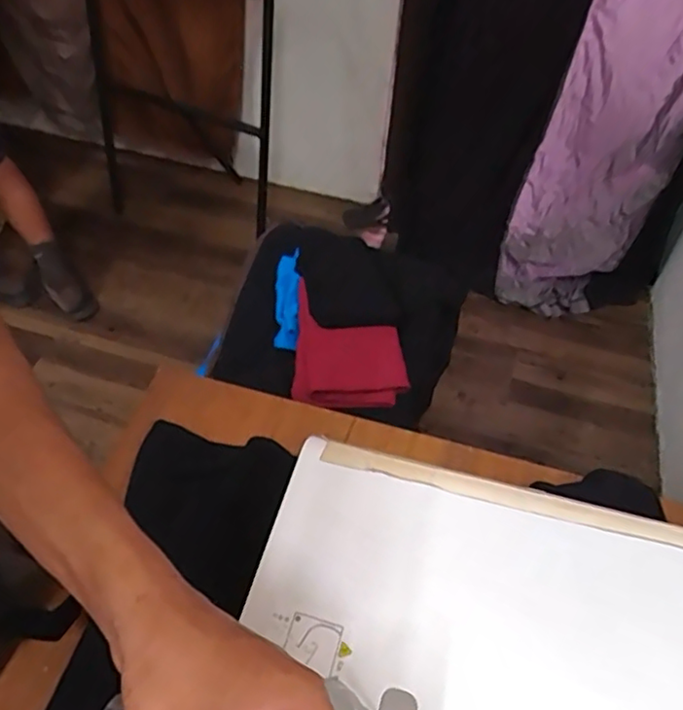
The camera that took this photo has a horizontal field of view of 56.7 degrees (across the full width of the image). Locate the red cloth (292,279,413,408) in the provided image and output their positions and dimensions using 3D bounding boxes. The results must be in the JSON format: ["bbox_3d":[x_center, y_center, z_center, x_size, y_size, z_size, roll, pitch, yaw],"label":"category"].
[{"bbox_3d":[0.014,-0.024,1.033,0.178,0.039,0.226,3,54,-1],"label":"red cloth"}]

